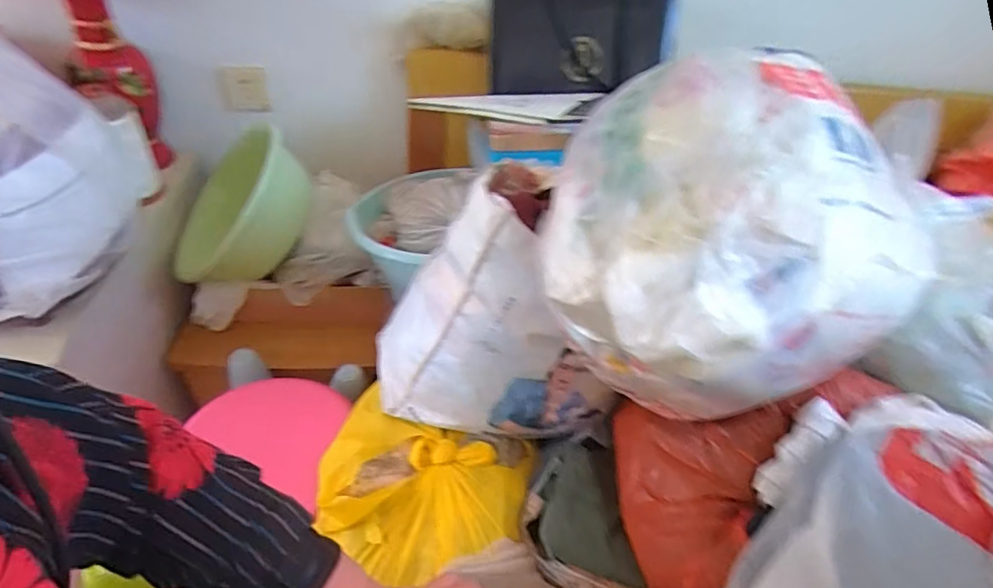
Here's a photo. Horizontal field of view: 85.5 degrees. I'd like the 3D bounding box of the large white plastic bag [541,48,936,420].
[{"bbox_3d":[0.196,-0.051,0.485,0.300,0.247,0.252,-11,45,-20],"label":"large white plastic bag"}]

